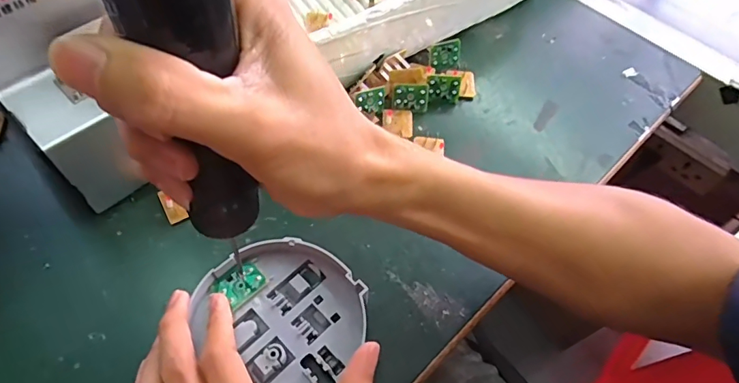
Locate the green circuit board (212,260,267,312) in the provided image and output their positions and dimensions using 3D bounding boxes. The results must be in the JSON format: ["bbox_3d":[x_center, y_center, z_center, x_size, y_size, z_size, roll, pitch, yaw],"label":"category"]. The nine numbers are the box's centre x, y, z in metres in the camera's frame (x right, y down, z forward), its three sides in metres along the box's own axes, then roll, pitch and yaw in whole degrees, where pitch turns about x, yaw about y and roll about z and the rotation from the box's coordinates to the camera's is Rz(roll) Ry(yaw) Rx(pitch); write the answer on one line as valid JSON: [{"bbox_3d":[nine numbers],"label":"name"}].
[{"bbox_3d":[-0.081,0.058,0.292,0.028,0.004,0.022,-35,66,-23],"label":"green circuit board"}]

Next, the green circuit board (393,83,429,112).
[{"bbox_3d":[0.036,-0.080,0.396,0.030,0.023,0.006,-3,22,-4],"label":"green circuit board"}]

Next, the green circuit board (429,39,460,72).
[{"bbox_3d":[0.069,-0.123,0.424,0.029,0.025,0.004,-19,36,-7],"label":"green circuit board"}]

